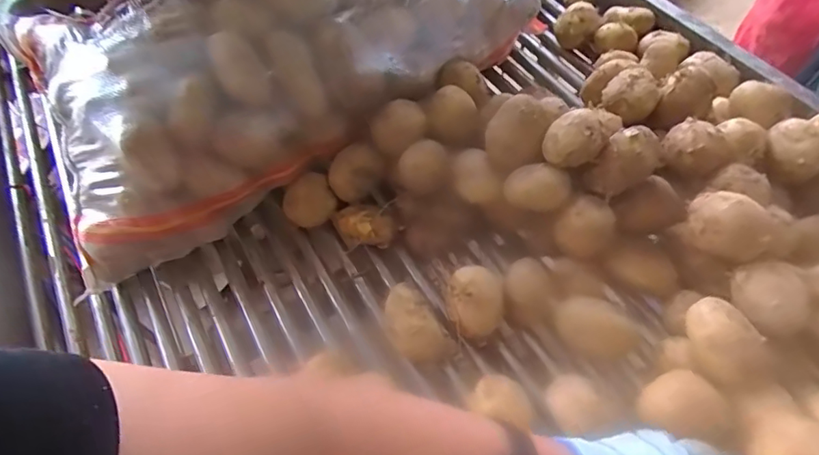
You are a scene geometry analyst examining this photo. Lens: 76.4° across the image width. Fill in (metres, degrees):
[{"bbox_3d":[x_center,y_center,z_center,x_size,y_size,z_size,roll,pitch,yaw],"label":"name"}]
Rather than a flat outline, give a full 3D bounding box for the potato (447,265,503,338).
[{"bbox_3d":[0.066,0.075,0.533,0.058,0.044,0.060,-2,51,5],"label":"potato"}]

